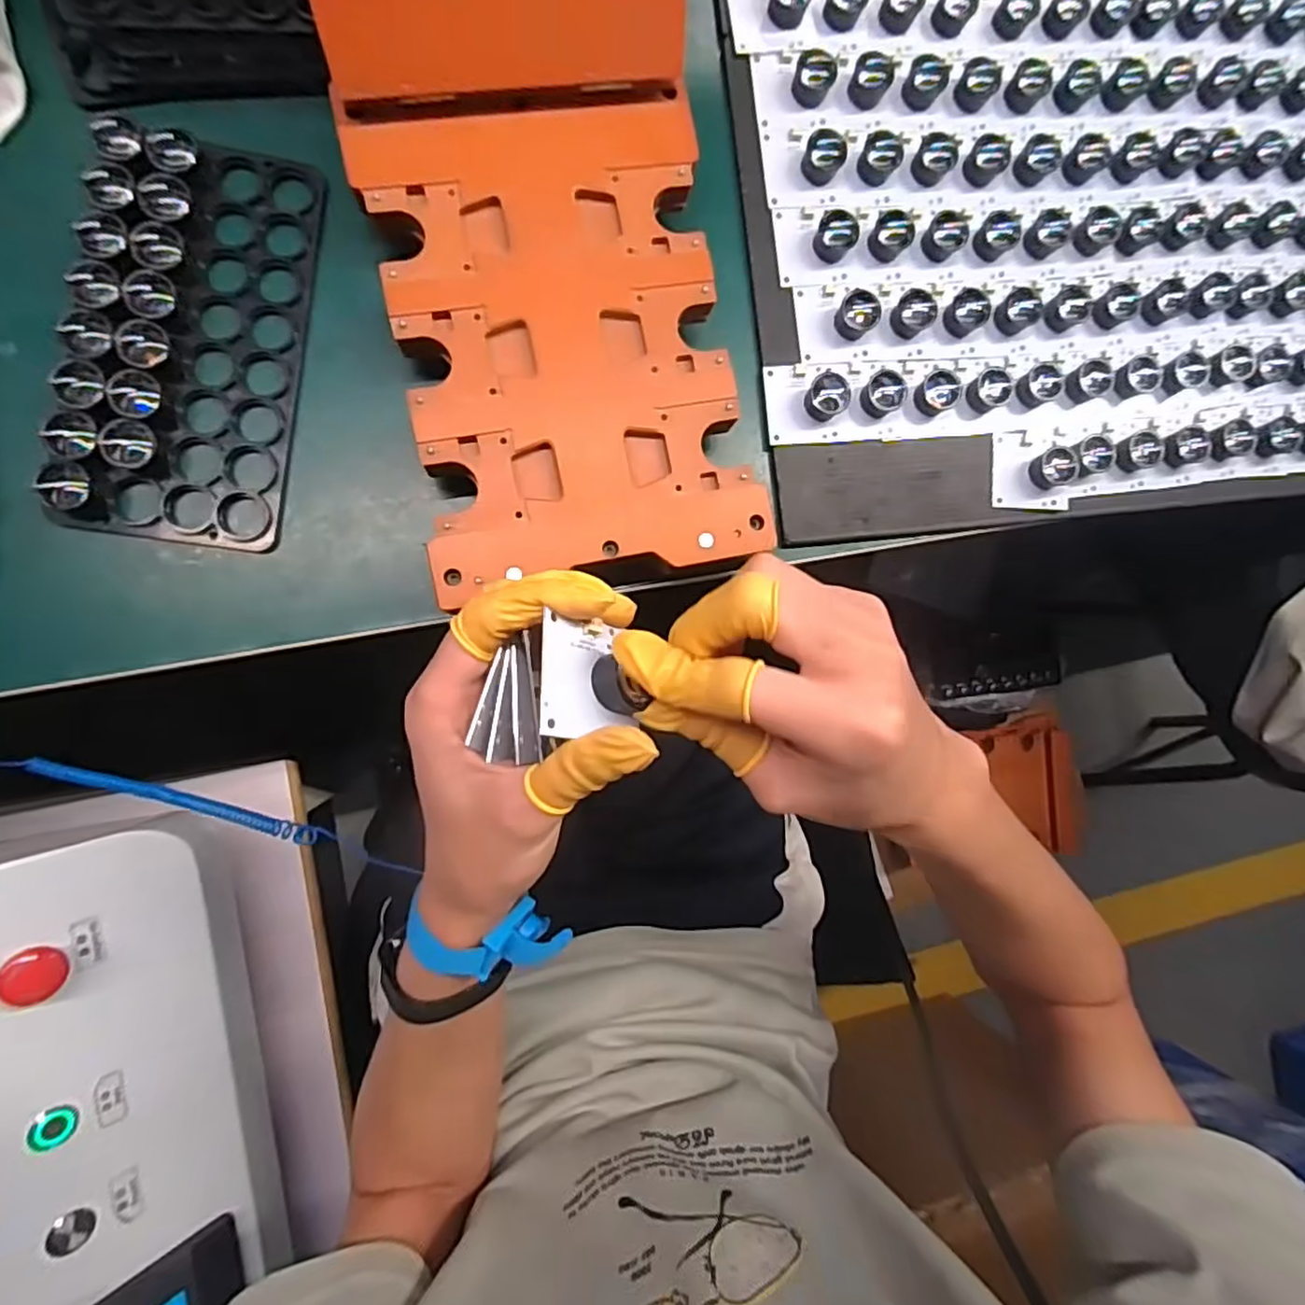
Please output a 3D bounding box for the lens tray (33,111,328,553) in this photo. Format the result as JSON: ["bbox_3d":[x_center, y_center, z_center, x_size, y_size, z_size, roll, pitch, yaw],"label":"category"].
[{"bbox_3d":[-0.222,-0.152,0.309,0.096,0.015,0.194,7,88,-9],"label":"lens tray"}]

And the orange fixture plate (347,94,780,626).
[{"bbox_3d":[-0.043,-0.151,0.331,0.162,0.032,0.227,-12,91,-9],"label":"orange fixture plate"}]

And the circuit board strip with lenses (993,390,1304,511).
[{"bbox_3d":[0.384,-0.136,0.409,0.367,0.014,0.054,-8,91,-9],"label":"circuit board strip with lenses"}]

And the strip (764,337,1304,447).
[{"bbox_3d":[0.304,-0.165,0.394,0.490,0.015,0.046,-7,90,-9],"label":"strip"}]

